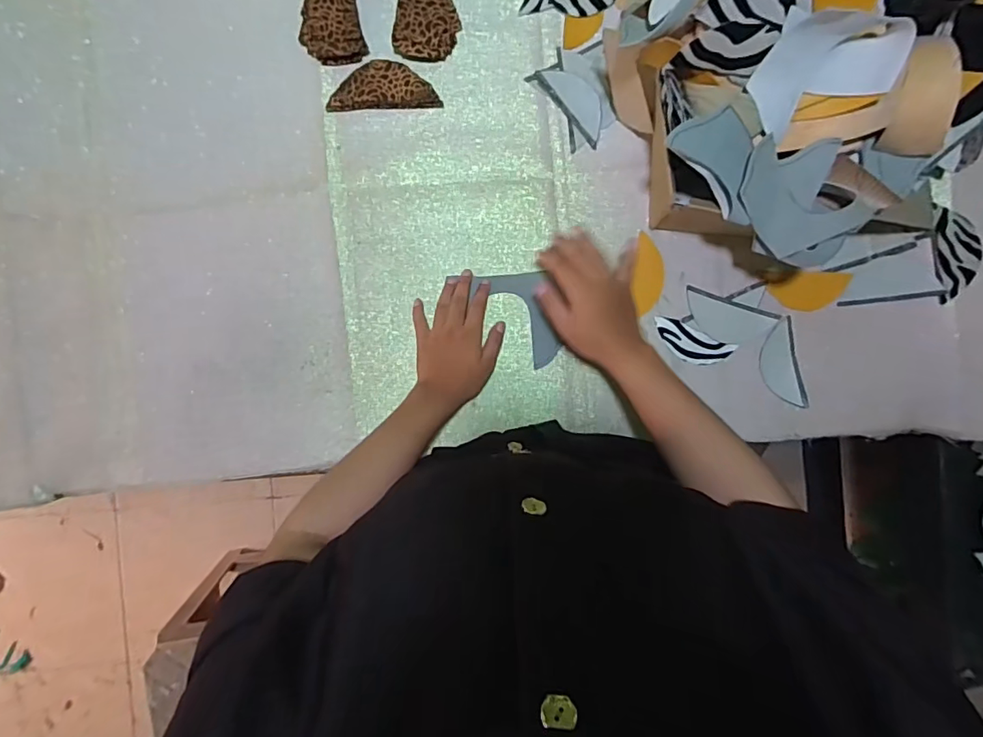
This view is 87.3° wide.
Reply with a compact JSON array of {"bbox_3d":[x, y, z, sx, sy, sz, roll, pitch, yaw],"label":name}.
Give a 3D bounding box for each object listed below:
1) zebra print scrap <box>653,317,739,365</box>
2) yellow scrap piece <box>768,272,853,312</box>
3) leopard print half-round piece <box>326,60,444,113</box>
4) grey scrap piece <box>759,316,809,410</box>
[{"bbox_3d":[0.240,-0.028,0.619,0.097,0.004,0.039,23,94,-1],"label":"zebra print scrap"},{"bbox_3d":[0.379,-0.092,0.617,0.085,0.005,0.045,4,95,12],"label":"yellow scrap piece"},{"bbox_3d":[-0.125,-0.326,0.595,0.124,0.018,0.048,-5,91,-1],"label":"leopard print half-round piece"},{"bbox_3d":[0.348,-0.005,0.619,0.042,0.008,0.106,-10,87,7],"label":"grey scrap piece"}]

